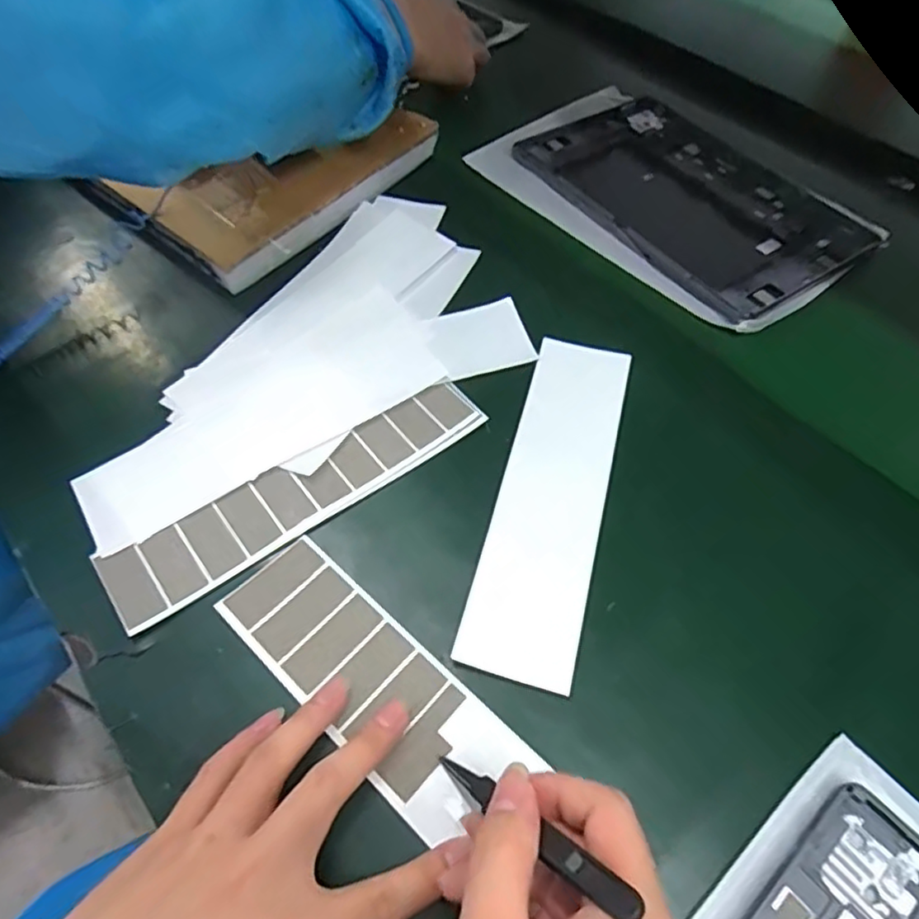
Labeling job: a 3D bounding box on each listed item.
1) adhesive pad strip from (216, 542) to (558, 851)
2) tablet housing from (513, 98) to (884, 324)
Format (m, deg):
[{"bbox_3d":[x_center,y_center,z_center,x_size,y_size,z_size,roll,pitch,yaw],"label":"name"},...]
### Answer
[{"bbox_3d":[-0.044,0.102,0.299,0.154,0.005,0.058,37,63,21],"label":"adhesive pad strip"},{"bbox_3d":[0.182,-0.212,0.512,0.167,0.012,0.251,-31,62,-19],"label":"tablet housing"}]

